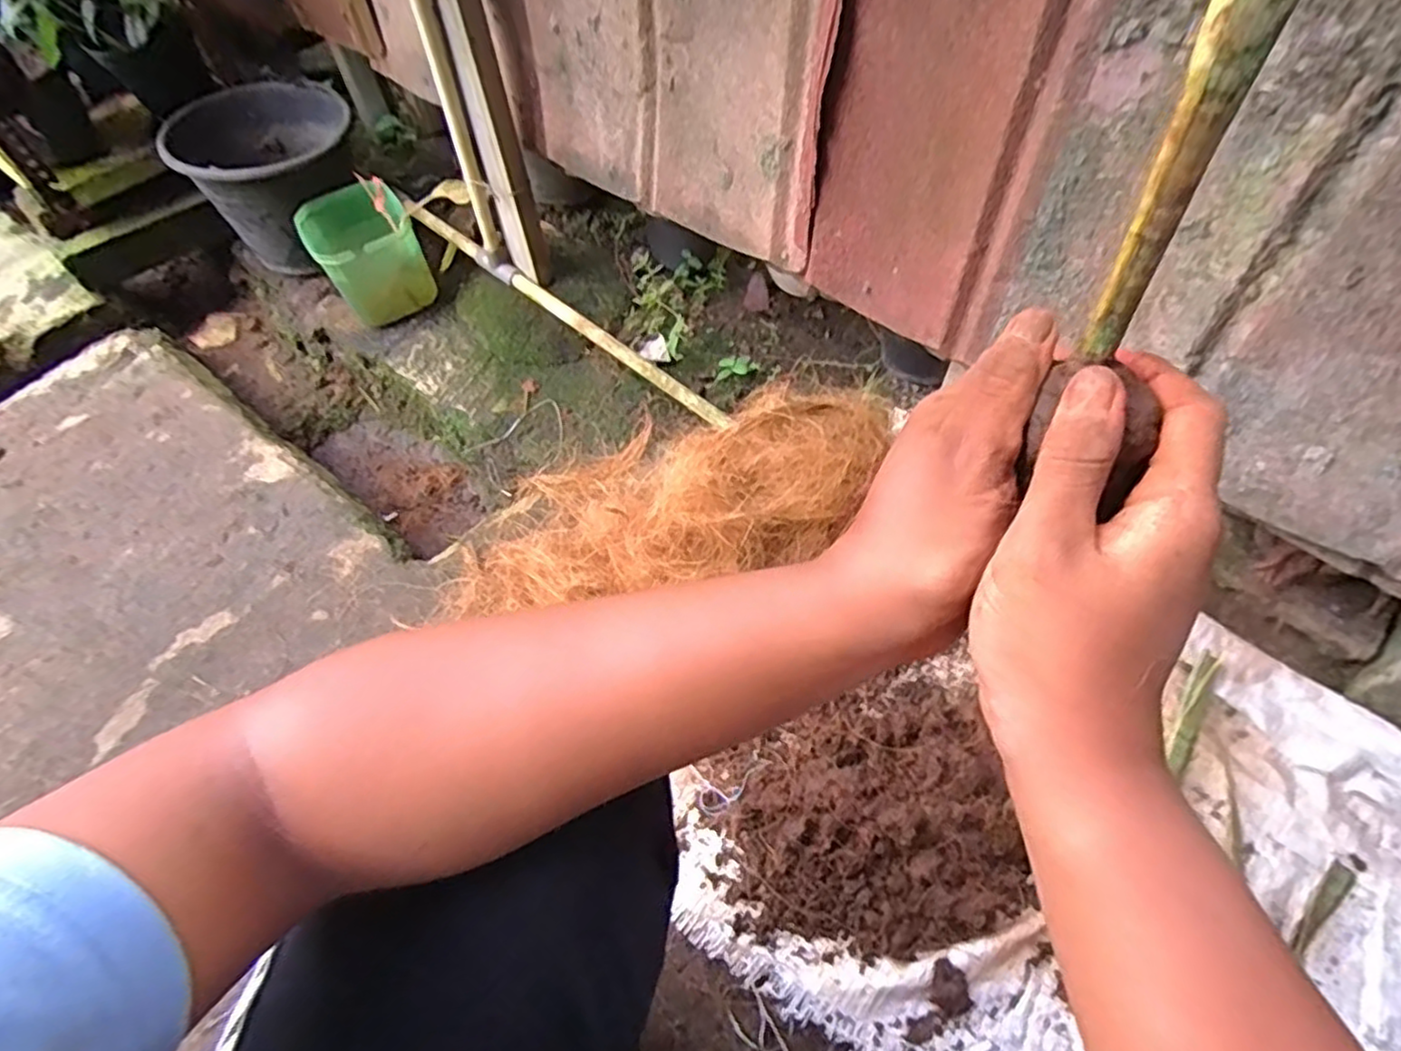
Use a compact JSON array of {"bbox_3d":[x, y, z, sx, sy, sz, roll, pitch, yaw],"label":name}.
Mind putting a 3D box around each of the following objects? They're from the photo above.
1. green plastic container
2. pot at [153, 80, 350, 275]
[{"bbox_3d":[-0.528,-0.430,1.132,0.152,0.198,0.122,-26,59,-13],"label":"green plastic container"},{"bbox_3d":[-0.692,-0.583,1.191,0.276,0.219,0.310,-40,63,-20],"label":"pot"}]

